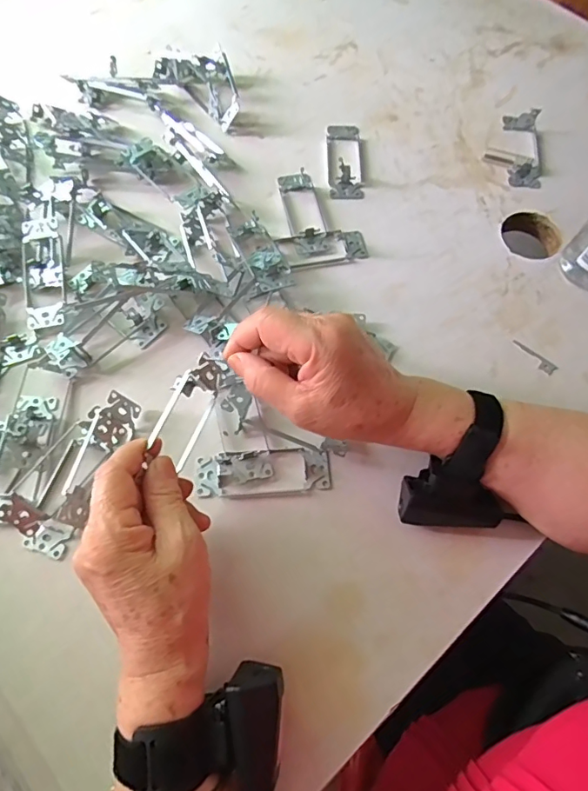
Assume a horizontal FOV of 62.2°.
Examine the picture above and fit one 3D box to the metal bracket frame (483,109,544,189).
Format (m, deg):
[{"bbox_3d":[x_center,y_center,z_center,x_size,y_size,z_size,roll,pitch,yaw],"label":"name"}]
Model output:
[{"bbox_3d":[0.250,-0.271,0.531,0.066,0.023,0.092,29,70,10],"label":"metal bracket frame"}]

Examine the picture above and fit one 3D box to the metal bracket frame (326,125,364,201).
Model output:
[{"bbox_3d":[0.056,-0.258,0.524,0.038,0.019,0.105,0,67,-1],"label":"metal bracket frame"}]

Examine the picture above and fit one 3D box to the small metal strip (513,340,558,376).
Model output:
[{"bbox_3d":[0.216,-0.035,0.438,0.013,0.004,0.043,-42,74,-17],"label":"small metal strip"}]

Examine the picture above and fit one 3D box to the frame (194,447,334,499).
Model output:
[{"bbox_3d":[-0.024,0.060,0.387,0.105,0.015,0.037,-3,67,-3],"label":"frame"}]

